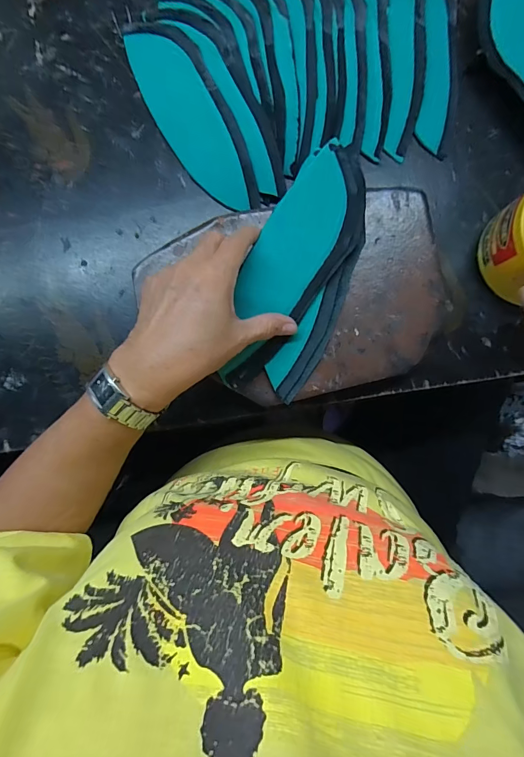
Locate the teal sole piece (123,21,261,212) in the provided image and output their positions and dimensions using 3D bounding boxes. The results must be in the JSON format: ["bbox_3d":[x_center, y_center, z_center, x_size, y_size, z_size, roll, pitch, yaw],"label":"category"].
[{"bbox_3d":[-0.066,-0.249,0.353,0.063,0.010,0.201,-29,90,16],"label":"teal sole piece"}]

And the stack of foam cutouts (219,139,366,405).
[{"bbox_3d":[0.034,-0.093,0.320,0.087,0.029,0.219,18,92,1],"label":"stack of foam cutouts"}]

